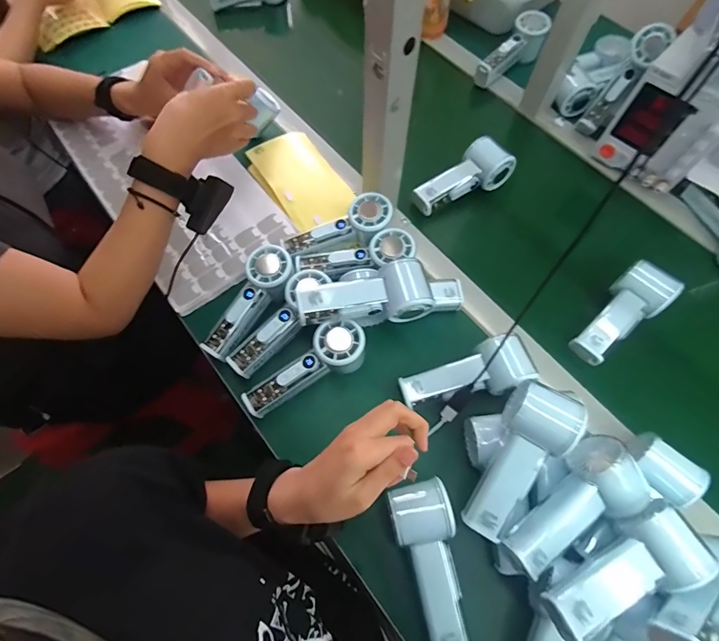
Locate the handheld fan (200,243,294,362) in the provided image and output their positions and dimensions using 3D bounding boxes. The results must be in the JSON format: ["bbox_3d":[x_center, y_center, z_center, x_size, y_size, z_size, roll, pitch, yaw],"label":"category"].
[{"bbox_3d":[-0.132,-0.021,0.489,0.055,0.036,0.149,30,84,12],"label":"handheld fan"}]

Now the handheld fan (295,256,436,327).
[{"bbox_3d":[0.006,-0.027,0.454,0.146,0.054,0.059,-7,66,-4],"label":"handheld fan"}]

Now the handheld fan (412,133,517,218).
[{"bbox_3d":[0.150,-0.206,0.581,0.142,0.044,0.061,-33,70,-15],"label":"handheld fan"}]

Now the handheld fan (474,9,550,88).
[{"bbox_3d":[0.269,-0.467,0.687,0.054,0.048,0.168,36,70,14],"label":"handheld fan"}]

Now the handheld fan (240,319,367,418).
[{"bbox_3d":[-0.057,0.060,0.465,0.153,0.054,0.054,-37,70,-1],"label":"handheld fan"}]

